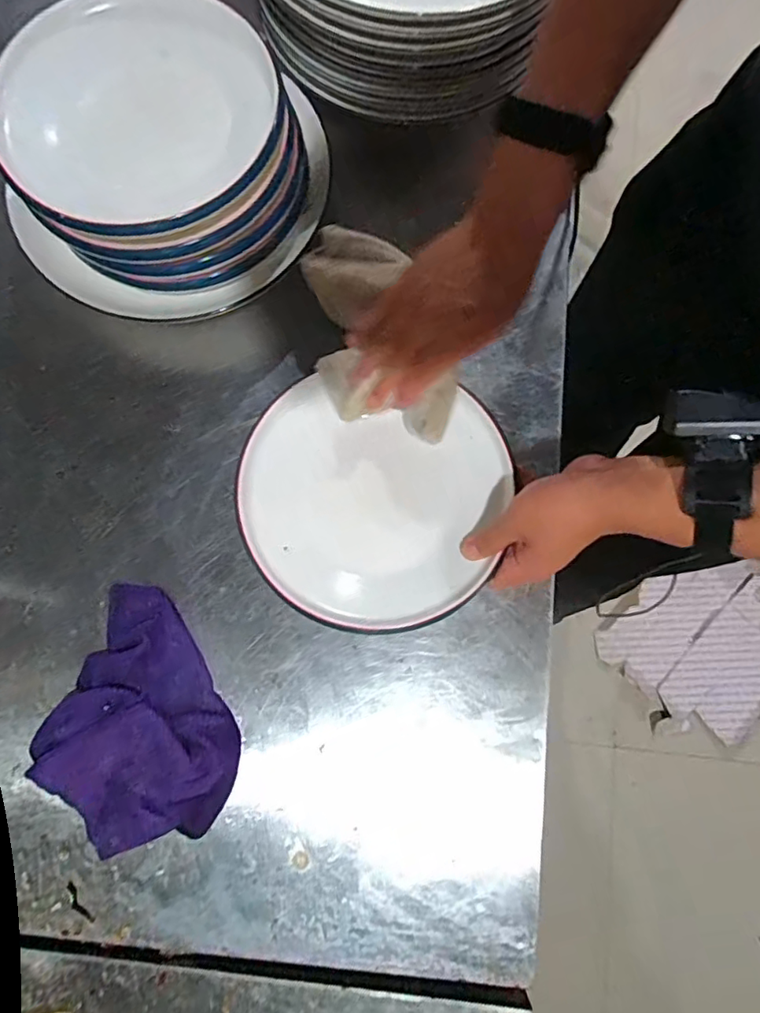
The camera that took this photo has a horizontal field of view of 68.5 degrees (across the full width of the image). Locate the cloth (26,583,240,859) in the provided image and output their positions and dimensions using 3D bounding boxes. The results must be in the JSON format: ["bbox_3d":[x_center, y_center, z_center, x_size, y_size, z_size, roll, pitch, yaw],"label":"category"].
[{"bbox_3d":[-0.206,0.179,0.462,0.146,0.028,0.194,-35,81,-7],"label":"cloth"}]

